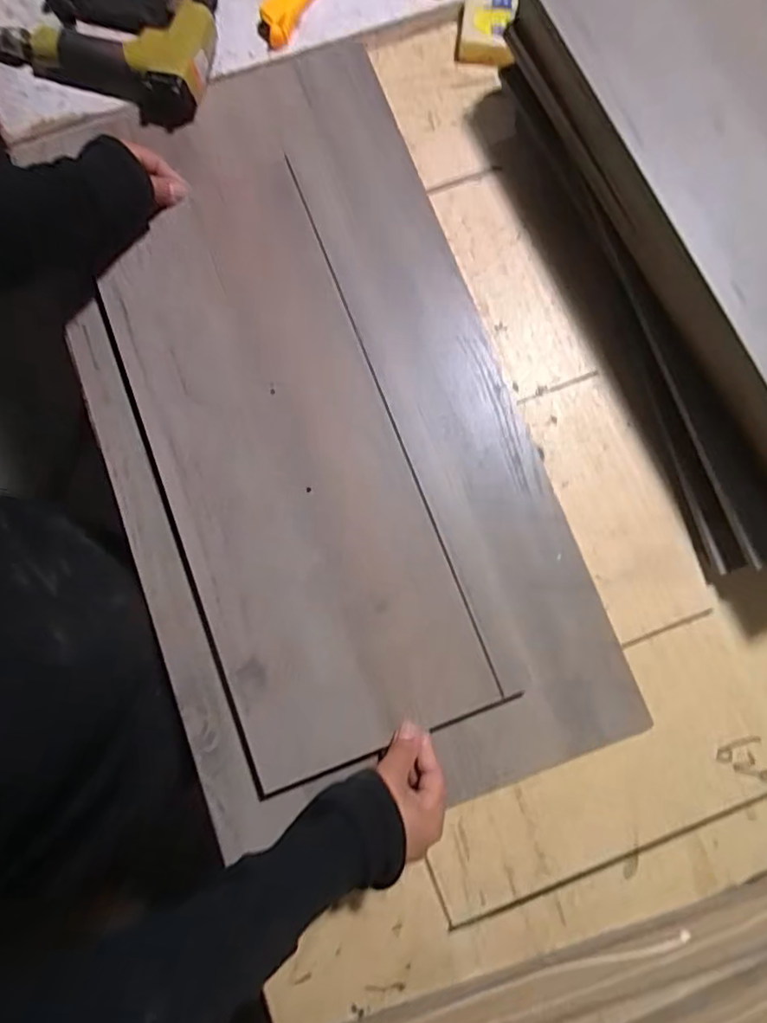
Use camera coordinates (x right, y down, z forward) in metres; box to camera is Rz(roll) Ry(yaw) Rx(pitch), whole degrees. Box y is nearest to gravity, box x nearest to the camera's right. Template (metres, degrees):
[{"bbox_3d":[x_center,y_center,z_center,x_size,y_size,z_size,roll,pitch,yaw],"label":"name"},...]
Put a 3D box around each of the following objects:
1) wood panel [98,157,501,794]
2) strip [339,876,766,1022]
[{"bbox_3d":[-0.092,-0.053,0.524,0.205,0.014,0.517,-19,81,-2],"label":"wood panel"},{"bbox_3d":[0.130,0.377,0.465,0.504,0.012,0.057,-17,80,-2],"label":"strip"}]

